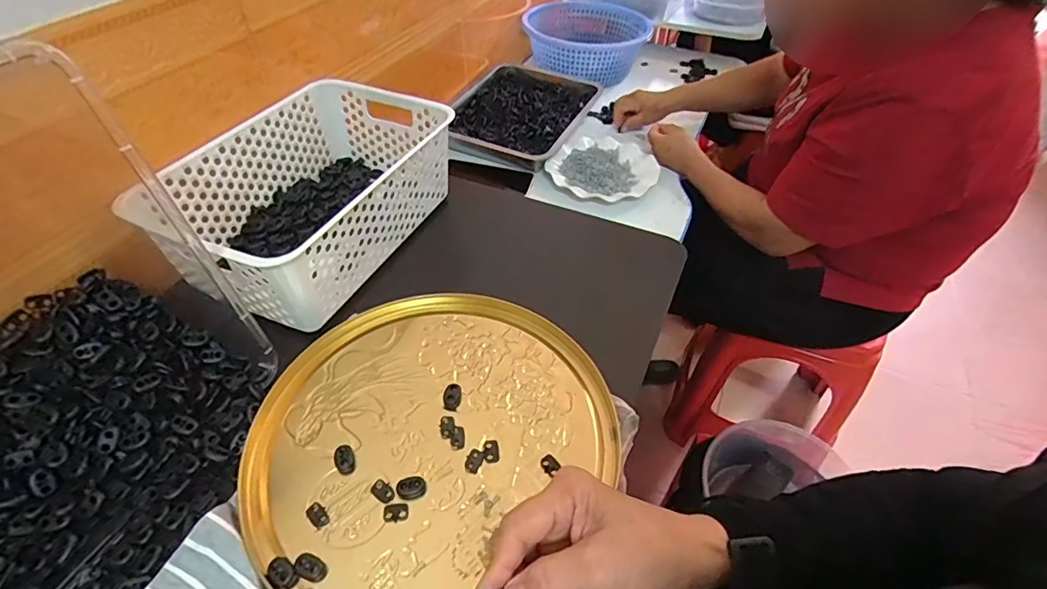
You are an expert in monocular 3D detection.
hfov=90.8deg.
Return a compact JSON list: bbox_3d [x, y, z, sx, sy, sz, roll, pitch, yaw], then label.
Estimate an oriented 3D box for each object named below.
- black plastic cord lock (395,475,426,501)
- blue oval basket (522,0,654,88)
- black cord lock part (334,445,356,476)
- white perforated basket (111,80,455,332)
[{"bbox_3d":[-0.087,0.149,0.399,0.022,0.004,0.018,-12,48,-13],"label":"black plastic cord lock"},{"bbox_3d":[0.138,-0.570,1.122,0.260,0.090,0.281,17,48,13],"label":"blue oval basket"},{"bbox_3d":[-0.143,0.131,0.411,0.014,0.004,0.026,-16,49,-17],"label":"black cord lock part"},{"bbox_3d":[-0.230,-0.114,0.567,0.201,0.100,0.295,20,49,16],"label":"white perforated basket"}]

